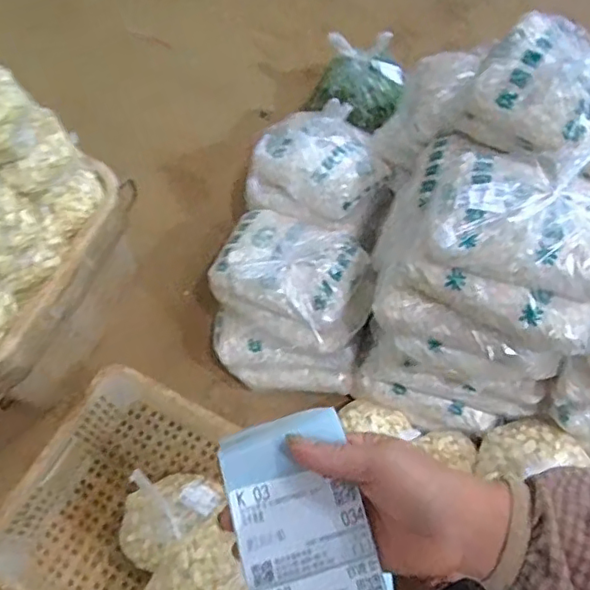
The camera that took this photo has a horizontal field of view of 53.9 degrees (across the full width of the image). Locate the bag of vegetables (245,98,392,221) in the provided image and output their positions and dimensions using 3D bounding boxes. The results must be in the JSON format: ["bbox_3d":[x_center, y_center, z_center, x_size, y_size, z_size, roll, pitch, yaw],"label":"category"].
[{"bbox_3d":[0.049,-0.292,1.247,0.298,0.139,0.292,15,64,8],"label":"bag of vegetables"}]

